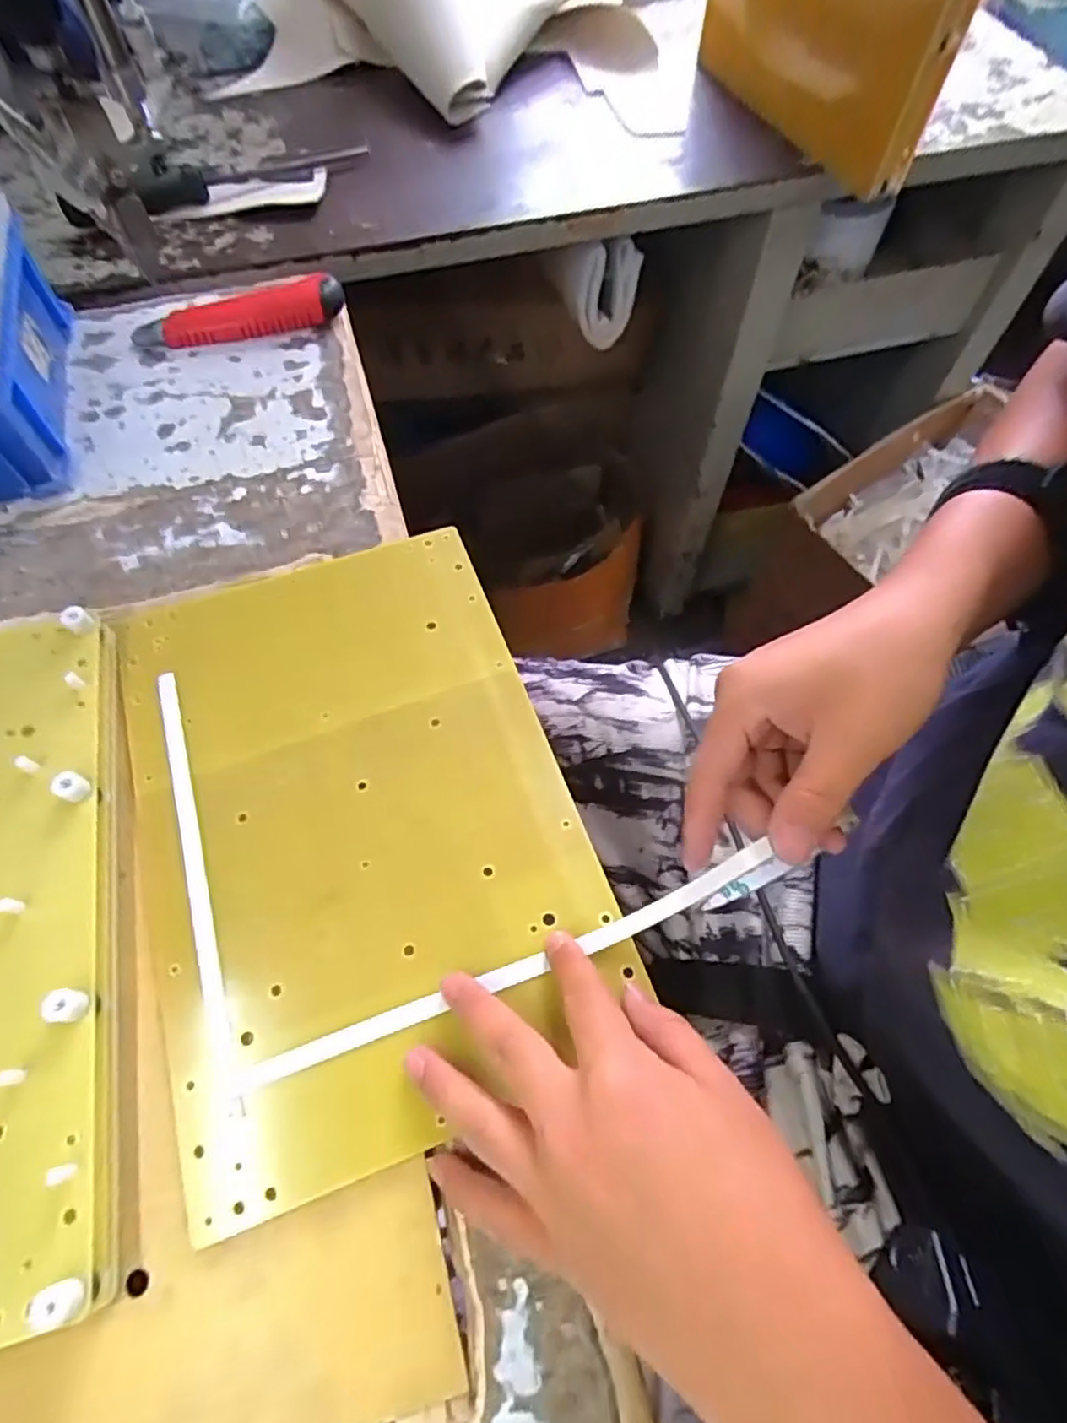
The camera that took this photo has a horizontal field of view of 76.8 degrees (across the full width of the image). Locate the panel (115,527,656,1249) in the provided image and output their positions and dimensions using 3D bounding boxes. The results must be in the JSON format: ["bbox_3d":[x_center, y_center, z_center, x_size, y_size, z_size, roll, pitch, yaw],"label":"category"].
[{"bbox_3d":[-0.087,0.043,0.325,0.192,0.007,0.290,-19,65,-9],"label":"panel"}]

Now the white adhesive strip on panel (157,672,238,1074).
[{"bbox_3d":[-0.159,0.063,0.314,0.011,0.004,0.194,-22,66,0],"label":"white adhesive strip on panel"}]

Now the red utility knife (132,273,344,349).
[{"bbox_3d":[-0.209,-0.282,0.479,0.144,0.017,0.032,-18,65,-8],"label":"red utility knife"}]

